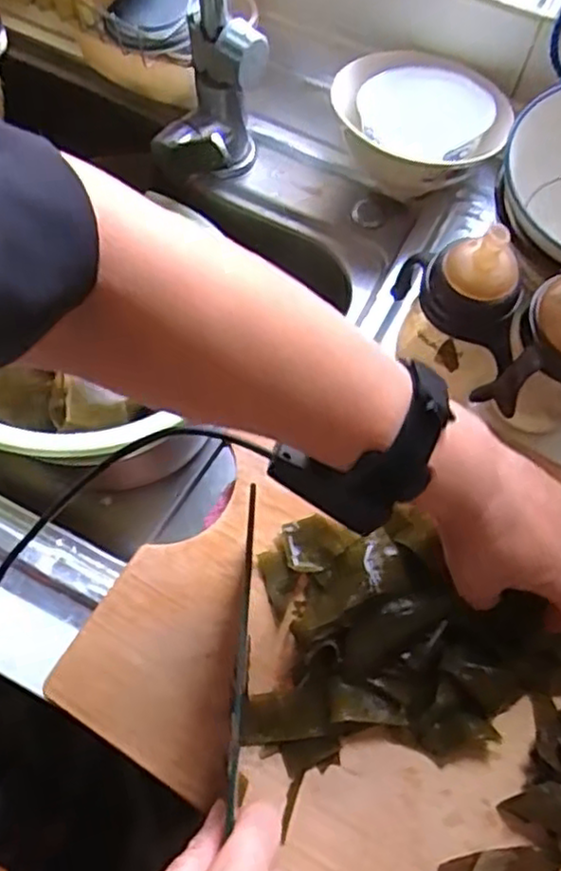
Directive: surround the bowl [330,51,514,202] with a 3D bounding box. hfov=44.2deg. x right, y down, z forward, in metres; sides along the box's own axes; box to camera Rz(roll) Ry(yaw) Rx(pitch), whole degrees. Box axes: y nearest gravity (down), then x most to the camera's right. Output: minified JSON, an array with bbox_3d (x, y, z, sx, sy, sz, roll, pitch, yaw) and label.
[{"bbox_3d":[0.113,-0.255,0.589,0.135,0.083,0.120,2,68,0],"label":"bowl"}]

